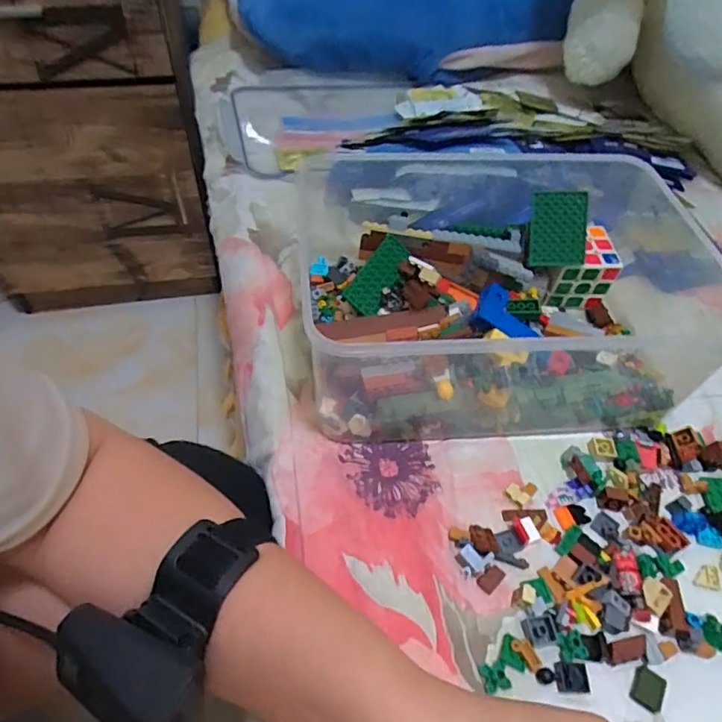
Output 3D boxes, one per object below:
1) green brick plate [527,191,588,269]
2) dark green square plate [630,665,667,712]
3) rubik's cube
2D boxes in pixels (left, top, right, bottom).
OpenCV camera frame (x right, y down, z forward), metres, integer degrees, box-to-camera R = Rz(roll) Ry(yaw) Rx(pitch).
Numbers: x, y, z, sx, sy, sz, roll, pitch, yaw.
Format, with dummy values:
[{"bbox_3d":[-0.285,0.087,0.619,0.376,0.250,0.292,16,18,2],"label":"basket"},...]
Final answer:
[{"bbox_3d":[0.174,-0.117,0.483,0.049,0.065,0.011,3,8,5],"label":"green brick plate"},{"bbox_3d":[0.167,0.190,0.317,0.018,0.004,0.021,27,54,19],"label":"dark green square plate"},{"bbox_3d":[0.205,-0.088,0.523,0.062,0.057,0.051,-3,50,-4],"label":"rubik's cube"}]

